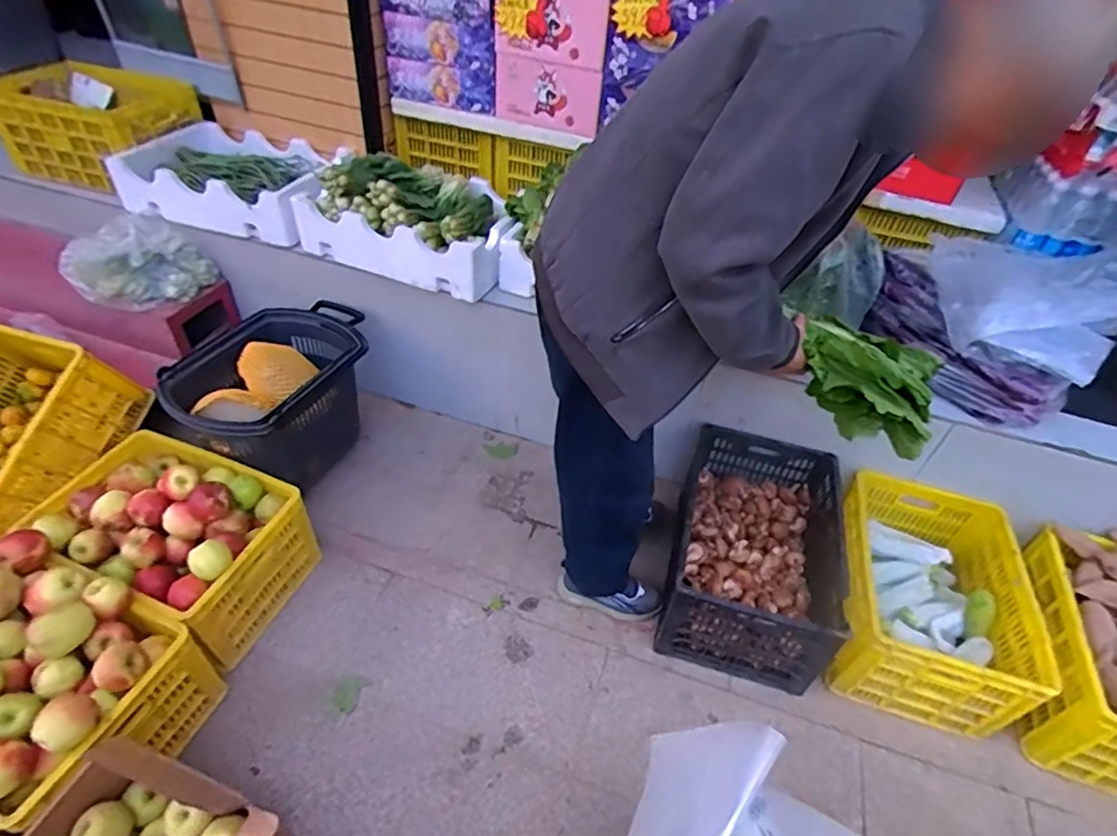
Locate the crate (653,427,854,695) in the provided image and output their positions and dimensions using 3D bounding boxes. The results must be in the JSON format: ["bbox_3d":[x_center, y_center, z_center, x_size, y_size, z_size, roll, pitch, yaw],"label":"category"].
[{"bbox_3d":[0.493,0.339,1.547,0.378,0.277,0.569,14,44,9],"label":"crate"}]

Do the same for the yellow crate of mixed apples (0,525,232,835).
[{"bbox_3d":[-1.020,0.515,1.150,0.523,0.303,0.394,20,45,14],"label":"yellow crate of mixed apples"}]

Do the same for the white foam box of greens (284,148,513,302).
[{"bbox_3d":[-0.440,-0.607,1.787,0.650,0.239,0.406,16,45,10],"label":"white foam box of greens"}]

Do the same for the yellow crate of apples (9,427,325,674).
[{"bbox_3d":[-0.930,0.298,1.463,0.551,0.339,0.366,21,46,16],"label":"yellow crate of apples"}]

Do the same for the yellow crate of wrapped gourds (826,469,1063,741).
[{"bbox_3d":[0.905,0.447,1.482,0.419,0.256,0.512,15,44,9],"label":"yellow crate of wrapped gourds"}]

